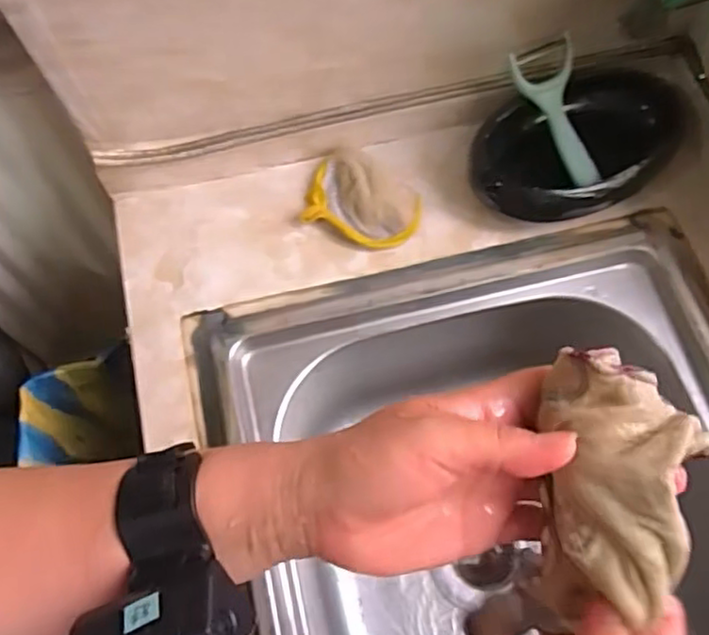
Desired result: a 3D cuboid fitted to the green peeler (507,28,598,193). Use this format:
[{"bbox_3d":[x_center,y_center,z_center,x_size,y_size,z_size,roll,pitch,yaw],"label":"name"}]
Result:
[{"bbox_3d":[0.186,-0.180,0.594,0.058,0.020,0.134,-31,105,-11],"label":"green peeler"}]

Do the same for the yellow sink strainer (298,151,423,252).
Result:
[{"bbox_3d":[0.007,-0.105,0.605,0.105,0.028,0.069,21,69,11],"label":"yellow sink strainer"}]

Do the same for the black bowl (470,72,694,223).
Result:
[{"bbox_3d":[0.207,-0.157,0.605,0.205,0.055,0.130,-25,68,-8],"label":"black bowl"}]

